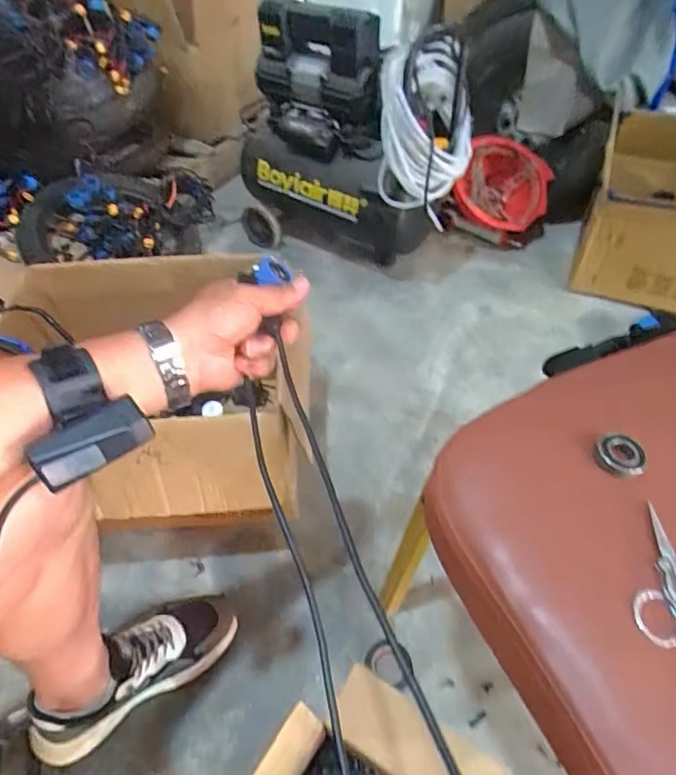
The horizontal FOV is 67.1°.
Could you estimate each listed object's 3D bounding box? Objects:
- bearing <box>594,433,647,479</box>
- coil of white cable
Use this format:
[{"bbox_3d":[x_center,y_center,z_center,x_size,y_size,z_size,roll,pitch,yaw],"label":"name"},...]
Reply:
[{"bbox_3d":[0.204,0.050,0.369,0.031,0.011,0.031,9,51,9],"label":"bearing"},{"bbox_3d":[0.179,-0.529,1.013,0.182,0.265,0.308,8,51,8],"label":"coil of white cable"}]

